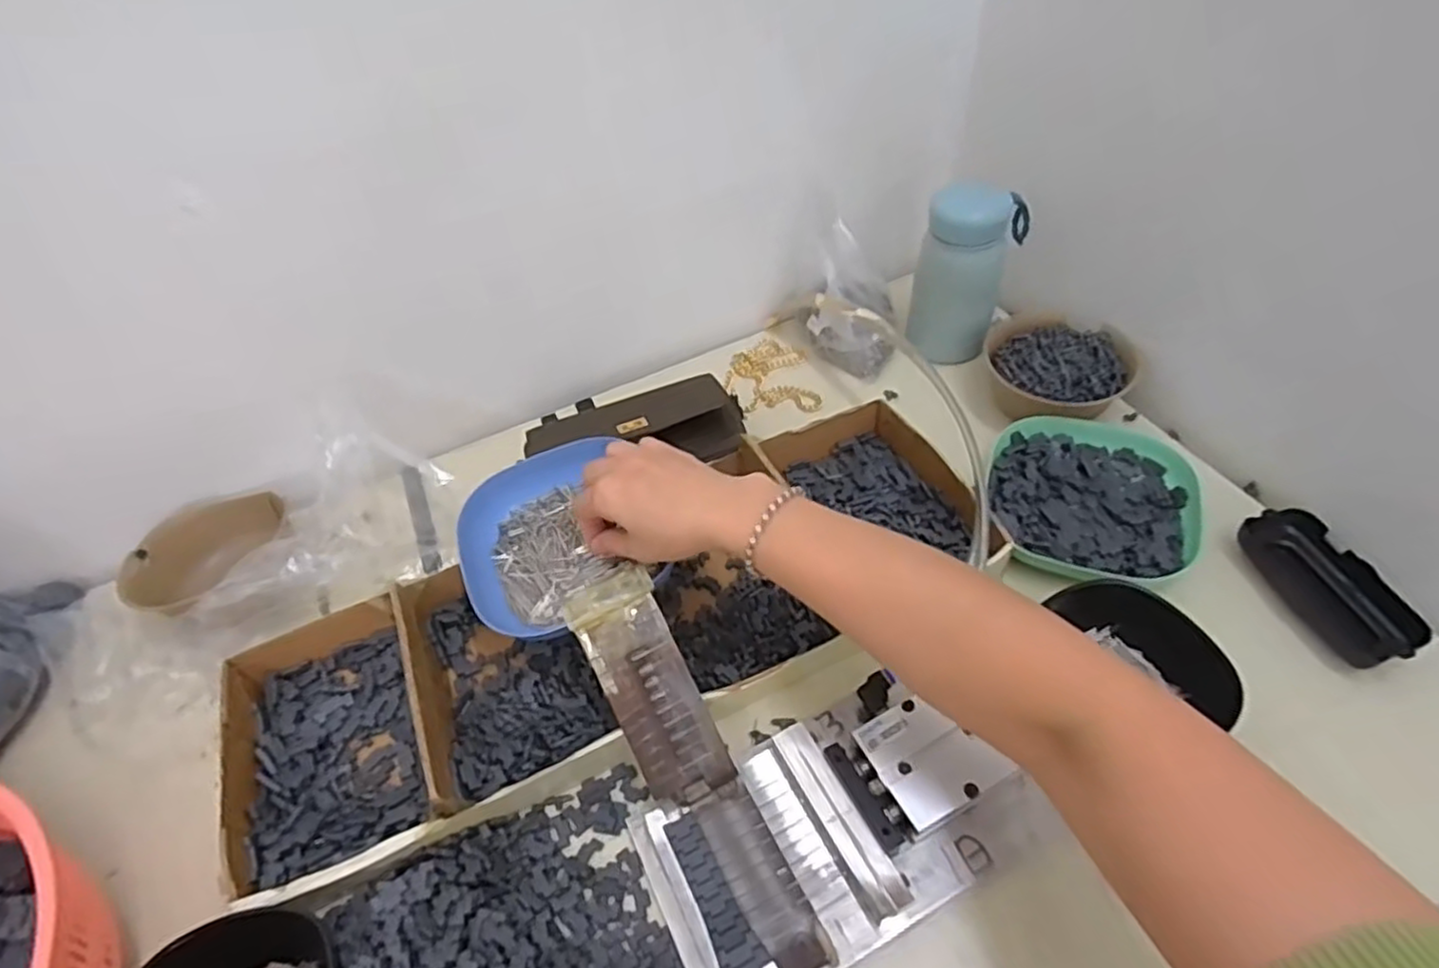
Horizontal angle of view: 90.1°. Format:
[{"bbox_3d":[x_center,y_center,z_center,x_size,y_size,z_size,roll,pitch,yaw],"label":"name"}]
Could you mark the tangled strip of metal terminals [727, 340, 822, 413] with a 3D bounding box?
[{"bbox_3d":[0.045,-0.099,0.661,0.078,0.007,0.097,-10,49,-2],"label":"tangled strip of metal terminals"}]

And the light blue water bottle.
[{"bbox_3d":[0.209,-0.183,0.612,0.071,0.137,0.072,31,59,29],"label":"light blue water bottle"}]

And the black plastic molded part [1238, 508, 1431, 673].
[{"bbox_3d":[0.392,0.066,0.465,0.046,0.028,0.108,-15,49,-6],"label":"black plastic molded part"}]

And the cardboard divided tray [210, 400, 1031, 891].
[{"bbox_3d":[-0.060,0.082,0.487,0.510,0.054,0.184,-22,51,-12],"label":"cardboard divided tray"}]

